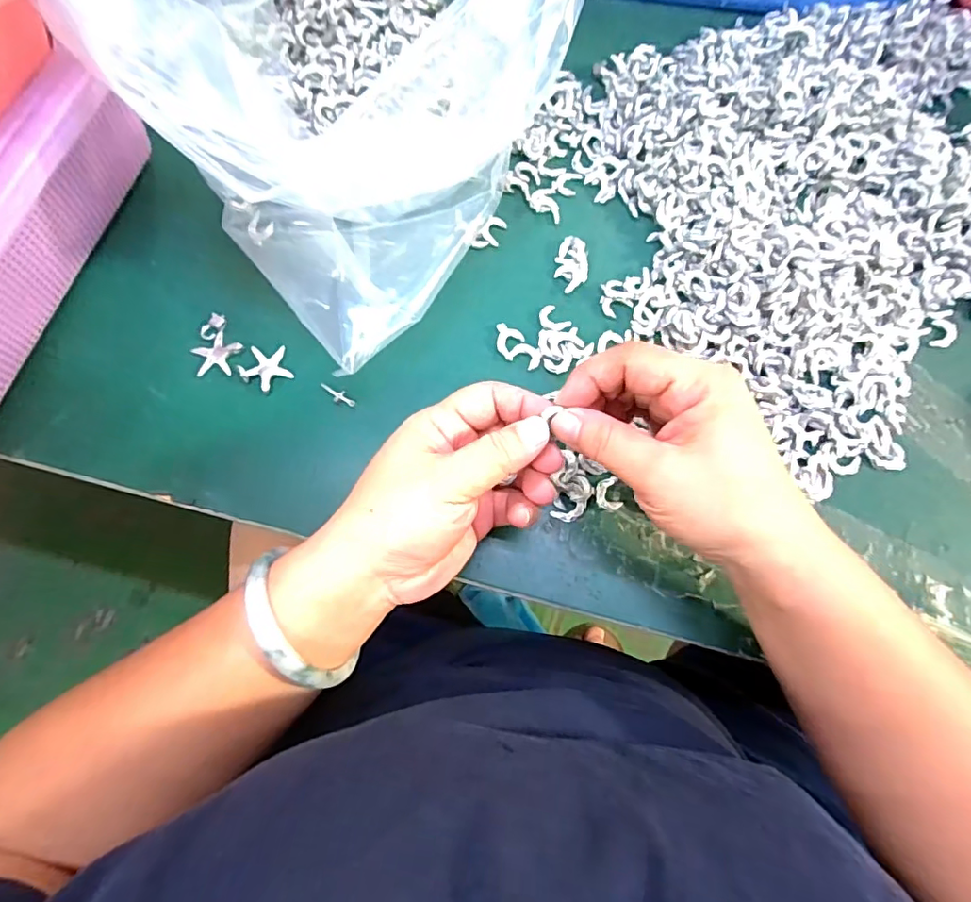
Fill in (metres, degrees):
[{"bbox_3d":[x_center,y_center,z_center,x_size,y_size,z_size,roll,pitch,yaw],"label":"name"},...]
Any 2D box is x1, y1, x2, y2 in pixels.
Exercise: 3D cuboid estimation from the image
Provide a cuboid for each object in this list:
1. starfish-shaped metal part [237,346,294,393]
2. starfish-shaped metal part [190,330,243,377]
[{"bbox_3d":[-0.130,-0.050,0.320,0.028,0.004,0.027,0,76,-2],"label":"starfish-shaped metal part"},{"bbox_3d":[-0.159,-0.056,0.322,0.030,0.004,0.026,-35,79,-10],"label":"starfish-shaped metal part"}]

